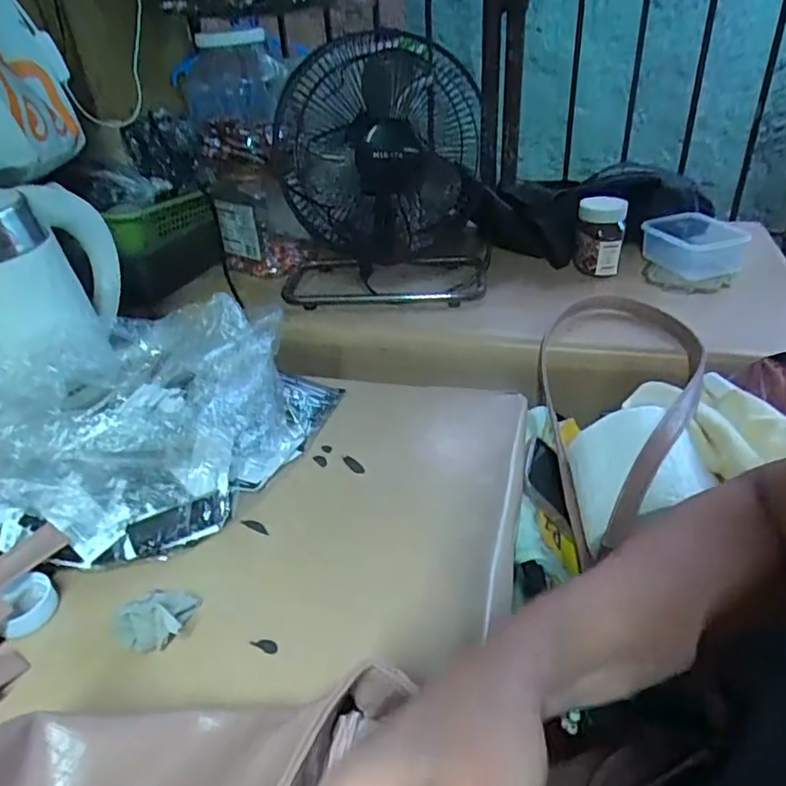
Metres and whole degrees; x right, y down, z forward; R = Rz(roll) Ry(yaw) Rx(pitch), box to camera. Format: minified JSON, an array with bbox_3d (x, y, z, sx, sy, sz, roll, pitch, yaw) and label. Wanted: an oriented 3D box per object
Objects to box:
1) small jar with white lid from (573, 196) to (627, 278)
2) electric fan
[{"bbox_3d":[0.294,-0.227,0.852,0.066,0.089,0.055,9,35,20],"label":"small jar with white lid"},{"bbox_3d":[-0.020,-0.286,0.797,0.283,0.299,0.161,-3,32,3],"label":"electric fan"}]

